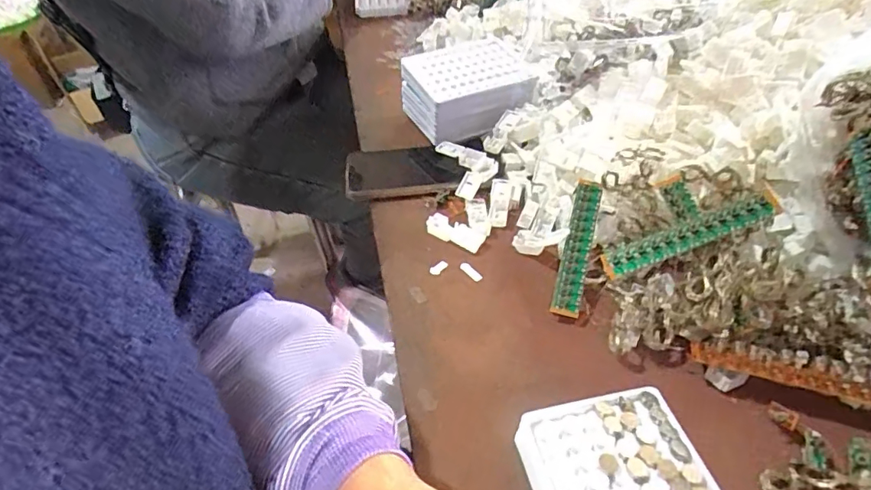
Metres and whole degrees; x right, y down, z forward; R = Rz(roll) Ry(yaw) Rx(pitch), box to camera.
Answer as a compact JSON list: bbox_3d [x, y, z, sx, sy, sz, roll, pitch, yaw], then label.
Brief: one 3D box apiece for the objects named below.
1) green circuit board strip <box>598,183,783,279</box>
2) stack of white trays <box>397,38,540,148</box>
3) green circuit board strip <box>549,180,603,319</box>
[{"bbox_3d":[0.187,-0.009,0.384,0.128,0.013,0.019,-22,44,8],"label":"green circuit board strip"},{"bbox_3d":[0.038,-0.180,0.603,0.141,0.066,0.116,-23,47,-20],"label":"stack of white trays"},{"bbox_3d":[0.119,0.000,0.432,0.022,0.011,0.125,12,65,15],"label":"green circuit board strip"}]

